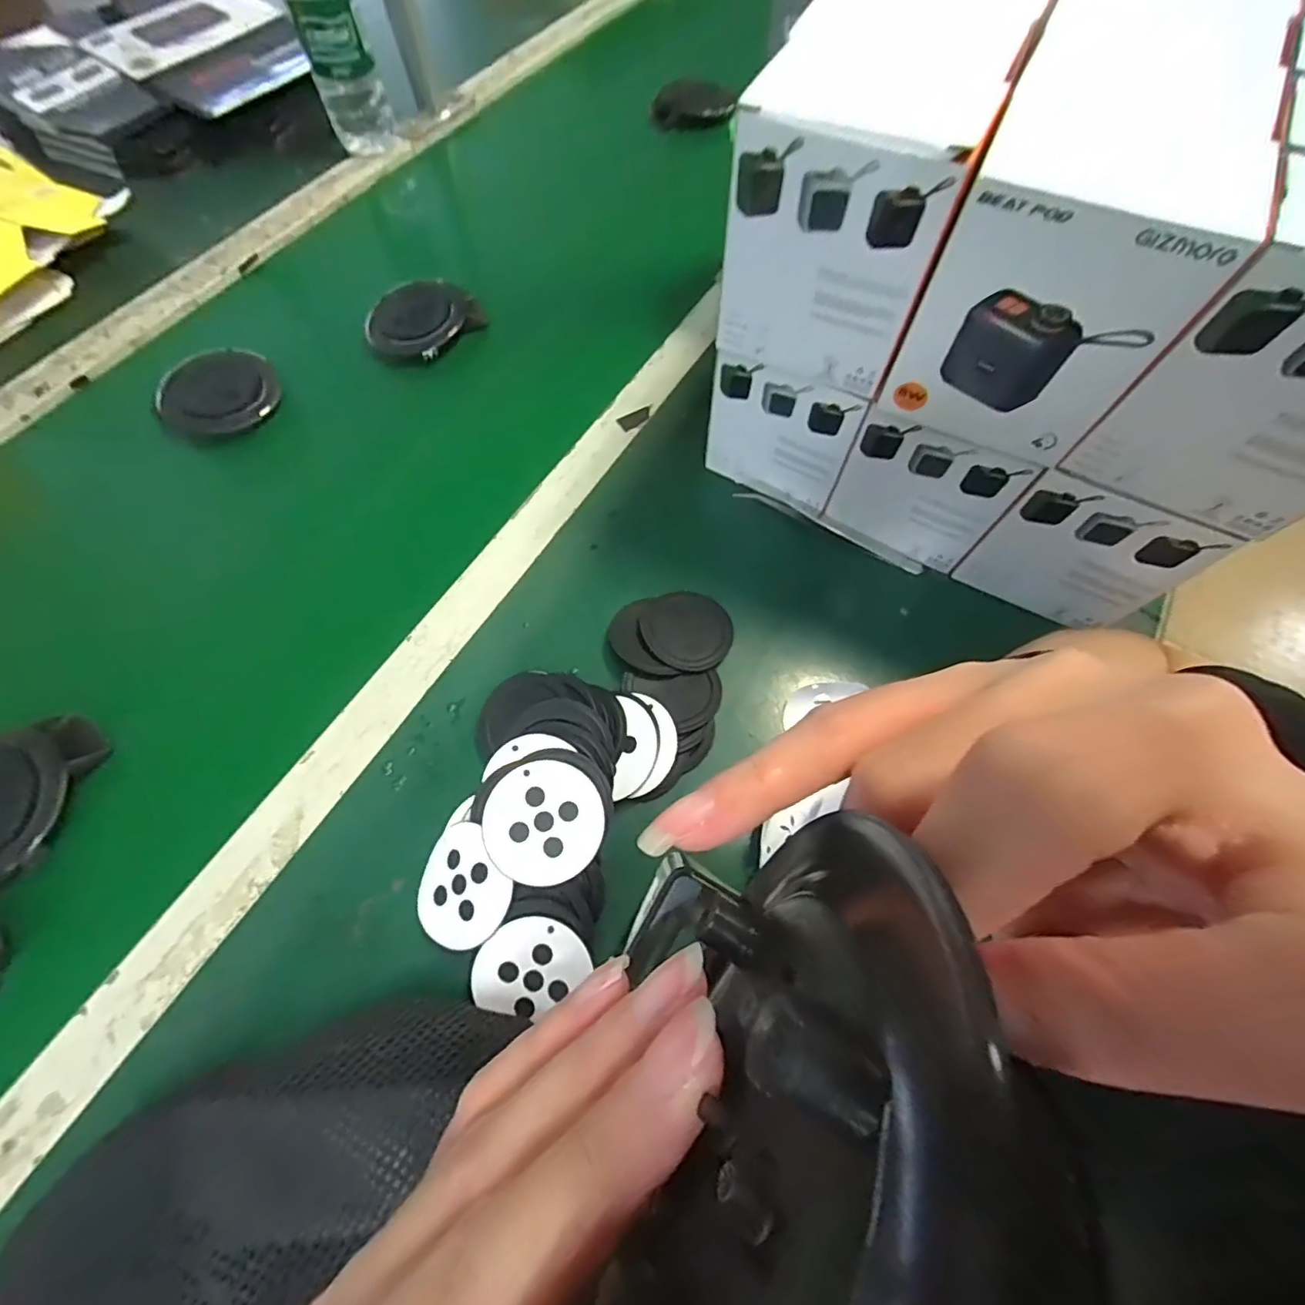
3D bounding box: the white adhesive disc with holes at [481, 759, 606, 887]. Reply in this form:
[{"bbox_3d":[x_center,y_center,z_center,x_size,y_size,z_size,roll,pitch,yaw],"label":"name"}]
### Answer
[{"bbox_3d":[-0.057,0.089,0.290,0.061,0.004,0.061,1,74,-3],"label":"white adhesive disc with holes"}]

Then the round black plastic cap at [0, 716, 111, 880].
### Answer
[{"bbox_3d":[-0.387,0.084,0.326,0.081,0.020,0.099,10,67,5],"label":"round black plastic cap"}]

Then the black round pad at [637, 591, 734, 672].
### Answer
[{"bbox_3d":[0.024,-0.015,0.362,0.059,0.004,0.057,0,66,1],"label":"black round pad"}]

